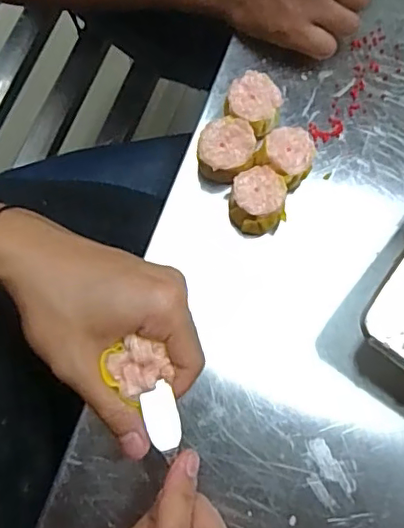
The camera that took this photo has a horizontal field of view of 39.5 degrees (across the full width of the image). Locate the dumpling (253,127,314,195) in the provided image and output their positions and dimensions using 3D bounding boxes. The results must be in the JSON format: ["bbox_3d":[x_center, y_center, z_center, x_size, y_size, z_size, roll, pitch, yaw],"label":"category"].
[{"bbox_3d":[0.059,-0.074,0.395,0.036,0.038,0.038,1,77,-3],"label":"dumpling"}]

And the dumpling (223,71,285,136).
[{"bbox_3d":[0.037,-0.112,0.405,0.037,0.036,0.039,1,77,-3],"label":"dumpling"}]

